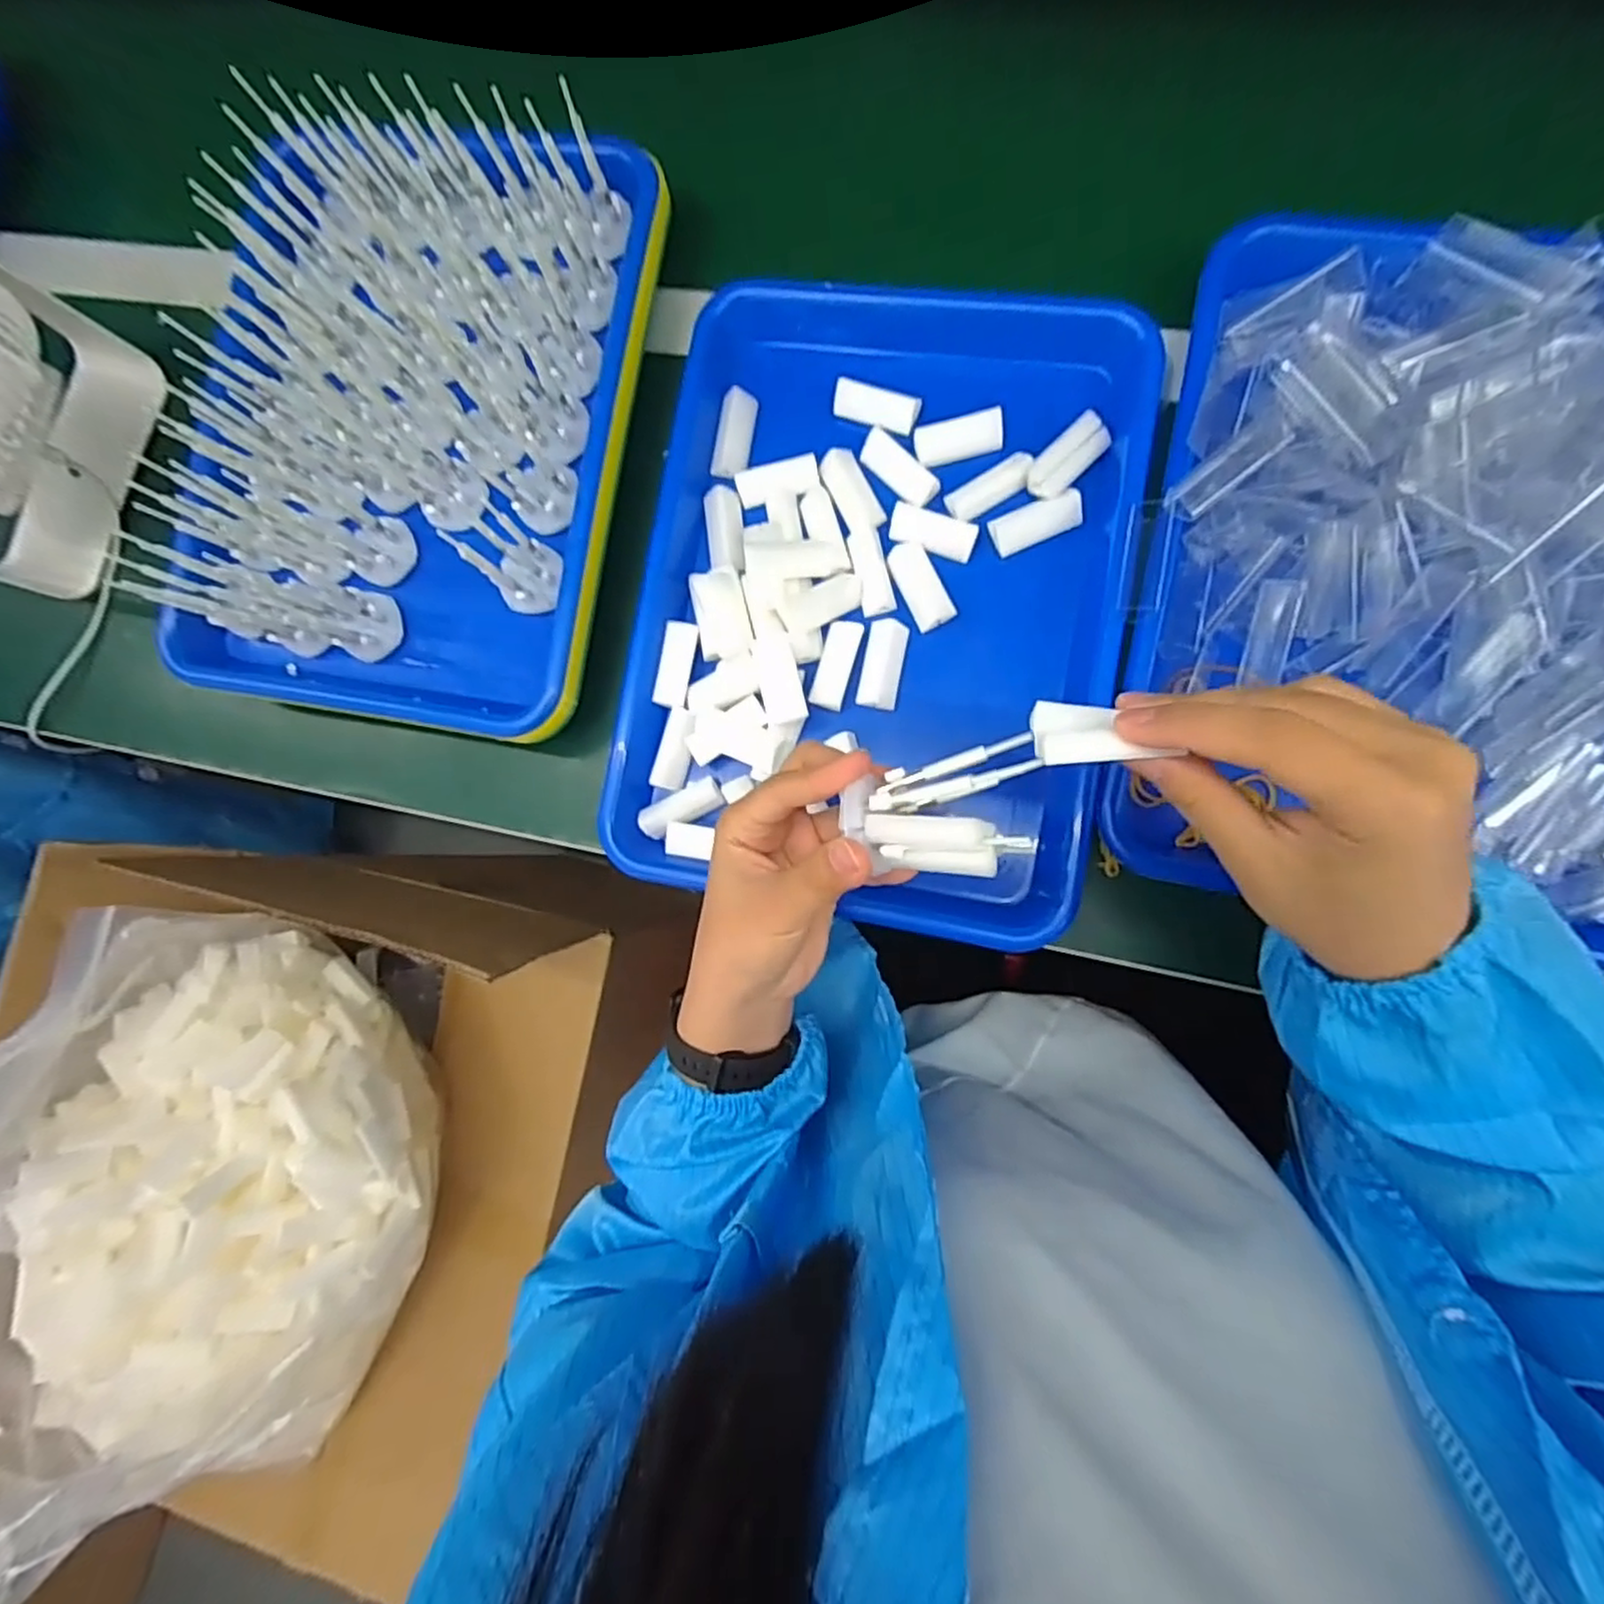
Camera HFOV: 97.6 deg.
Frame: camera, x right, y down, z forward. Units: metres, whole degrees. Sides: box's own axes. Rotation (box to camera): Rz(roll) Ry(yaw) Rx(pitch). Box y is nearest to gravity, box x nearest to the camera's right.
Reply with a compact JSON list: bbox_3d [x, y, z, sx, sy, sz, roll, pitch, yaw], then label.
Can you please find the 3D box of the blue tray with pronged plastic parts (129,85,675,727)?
[{"bbox_3d":[-0.222,-0.205,0.381,0.241,0.070,0.310,10,87,9],"label":"blue tray with pronged plastic parts"}]

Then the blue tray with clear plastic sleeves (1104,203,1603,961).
[{"bbox_3d":[0.299,-0.108,0.319,0.261,0.061,0.323,8,87,8],"label":"blue tray with clear plastic sleeves"}]

